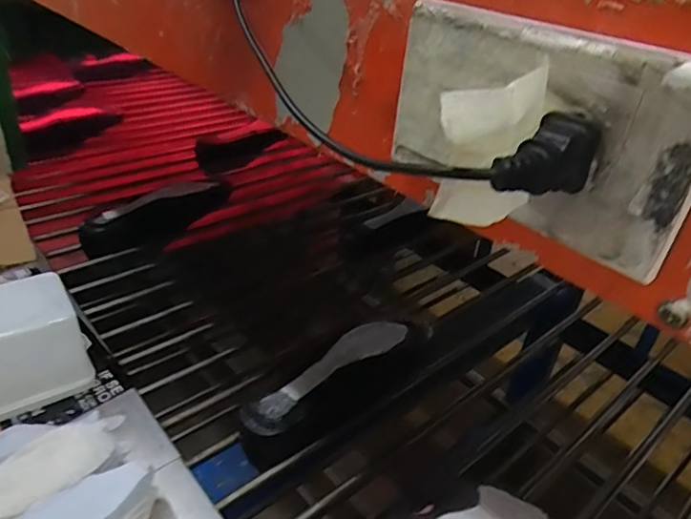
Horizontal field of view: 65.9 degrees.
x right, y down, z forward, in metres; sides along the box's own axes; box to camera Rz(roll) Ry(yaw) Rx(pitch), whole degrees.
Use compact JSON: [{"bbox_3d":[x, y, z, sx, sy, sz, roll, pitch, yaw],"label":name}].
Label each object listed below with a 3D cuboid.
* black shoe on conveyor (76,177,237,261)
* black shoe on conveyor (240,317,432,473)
[{"bbox_3d":[-0.329,-0.092,0.985,0.078,0.084,0.290,30,40,32],"label":"black shoe on conveyor"},{"bbox_3d":[-0.006,0.154,0.660,0.077,0.075,0.268,31,41,33],"label":"black shoe on conveyor"}]

